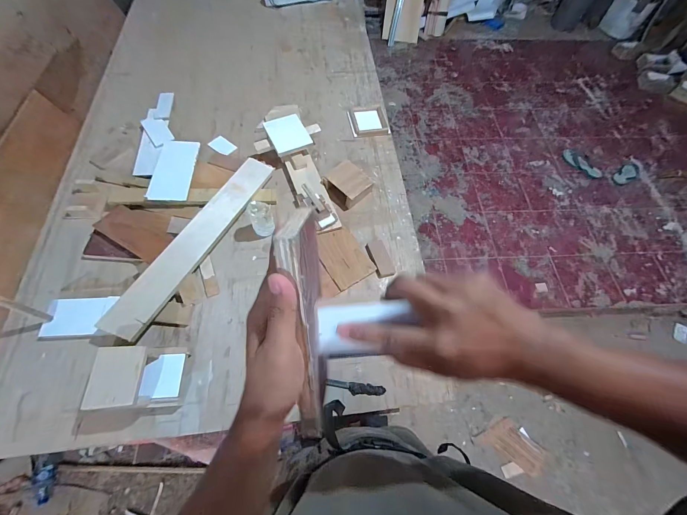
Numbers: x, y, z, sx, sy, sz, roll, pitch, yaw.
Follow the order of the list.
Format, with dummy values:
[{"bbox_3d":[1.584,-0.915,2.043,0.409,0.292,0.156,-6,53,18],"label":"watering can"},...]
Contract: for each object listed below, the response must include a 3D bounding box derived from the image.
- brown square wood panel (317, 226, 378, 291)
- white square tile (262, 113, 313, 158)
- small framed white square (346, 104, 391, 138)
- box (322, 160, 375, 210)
[{"bbox_3d":[0.000,-0.003,0.882,0.133,0.010,0.187,-23,65,-23],"label":"brown square wood panel"},{"bbox_3d":[-0.191,-0.425,1.001,0.125,0.021,0.149,-22,67,-13],"label":"white square tile"},{"bbox_3d":[0.098,-0.540,1.146,0.145,0.031,0.151,-10,65,-8],"label":"small framed white square"},{"bbox_3d":[0.013,-0.240,0.974,0.134,0.062,0.136,-36,71,-18],"label":"box"}]

